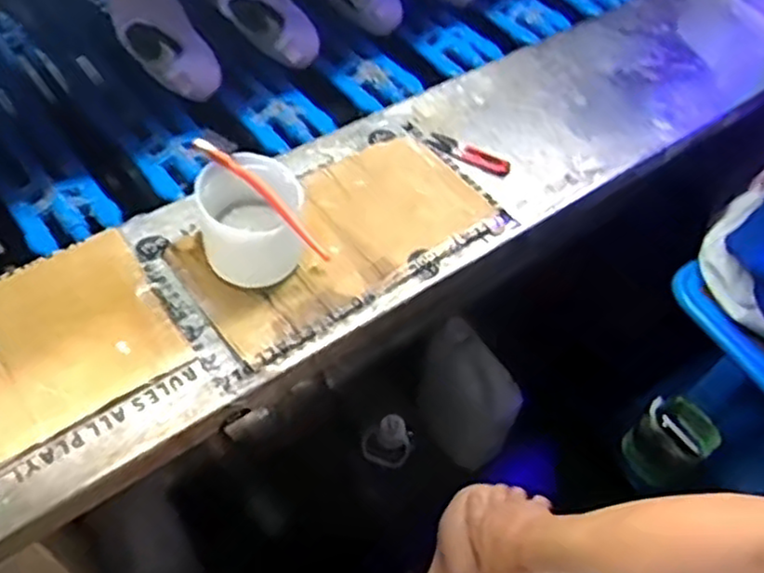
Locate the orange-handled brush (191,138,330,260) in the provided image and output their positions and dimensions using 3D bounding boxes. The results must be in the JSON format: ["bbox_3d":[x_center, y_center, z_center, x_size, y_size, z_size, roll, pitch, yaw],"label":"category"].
[{"bbox_3d":[-0.105,-0.081,0.651,0.164,0.020,0.020,42,60,10],"label":"orange-handled brush"}]

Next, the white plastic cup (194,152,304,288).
[{"bbox_3d":[-0.120,-0.055,0.681,0.091,0.103,0.083,-6,51,-7],"label":"white plastic cup"}]

